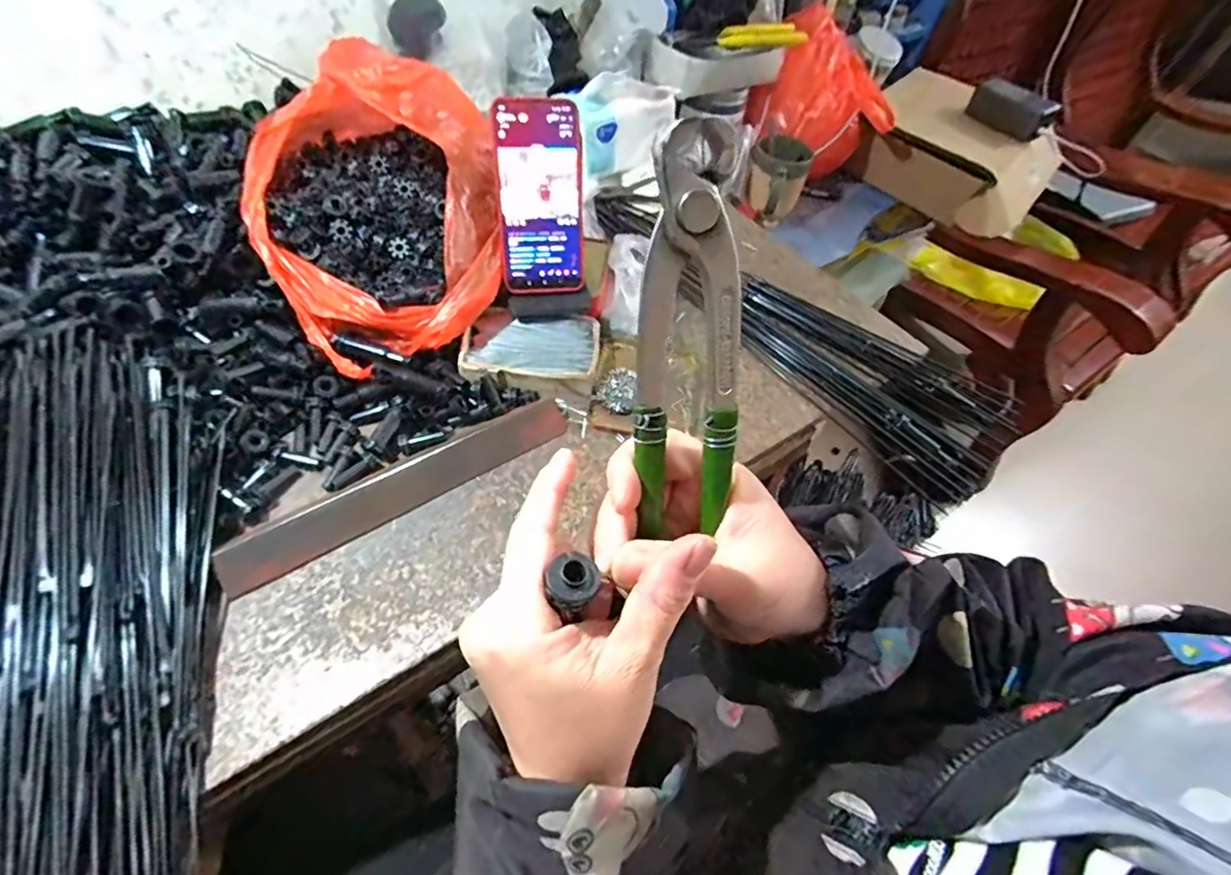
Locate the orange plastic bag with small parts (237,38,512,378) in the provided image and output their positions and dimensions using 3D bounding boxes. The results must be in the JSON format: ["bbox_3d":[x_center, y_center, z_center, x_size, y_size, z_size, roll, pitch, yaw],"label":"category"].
[{"bbox_3d":[-0.218,-0.223,0.507,0.216,0.147,0.267,-25,58,-20],"label":"orange plastic bag with small parts"}]

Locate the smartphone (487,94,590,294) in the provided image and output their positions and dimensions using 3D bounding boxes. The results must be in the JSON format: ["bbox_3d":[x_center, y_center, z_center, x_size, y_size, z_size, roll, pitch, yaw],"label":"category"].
[{"bbox_3d":[-0.068,-0.219,0.508,0.082,0.162,0.009,-6,24,-7],"label":"smartphone"}]

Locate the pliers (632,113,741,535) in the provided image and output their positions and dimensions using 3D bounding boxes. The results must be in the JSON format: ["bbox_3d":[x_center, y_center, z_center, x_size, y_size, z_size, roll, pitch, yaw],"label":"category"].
[{"bbox_3d":[0.025,-0.027,0.196,0.035,0.146,0.012,-6,27,-7],"label":"pliers"}]

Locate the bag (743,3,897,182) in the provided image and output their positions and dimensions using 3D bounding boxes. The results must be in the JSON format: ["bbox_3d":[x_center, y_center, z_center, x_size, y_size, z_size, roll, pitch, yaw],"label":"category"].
[{"bbox_3d":[0.300,-0.507,0.842,0.202,0.185,0.137,-1,53,-4],"label":"bag"}]

